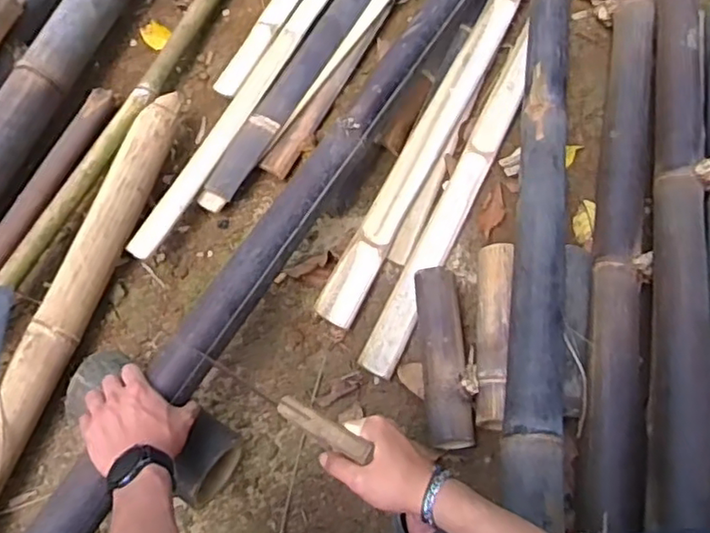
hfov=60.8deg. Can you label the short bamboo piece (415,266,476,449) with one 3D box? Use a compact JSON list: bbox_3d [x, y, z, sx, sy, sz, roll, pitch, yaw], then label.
[{"bbox_3d":[0.119,0.119,0.811,0.060,0.055,0.237,-3,66,-1],"label":"short bamboo piece"}]

